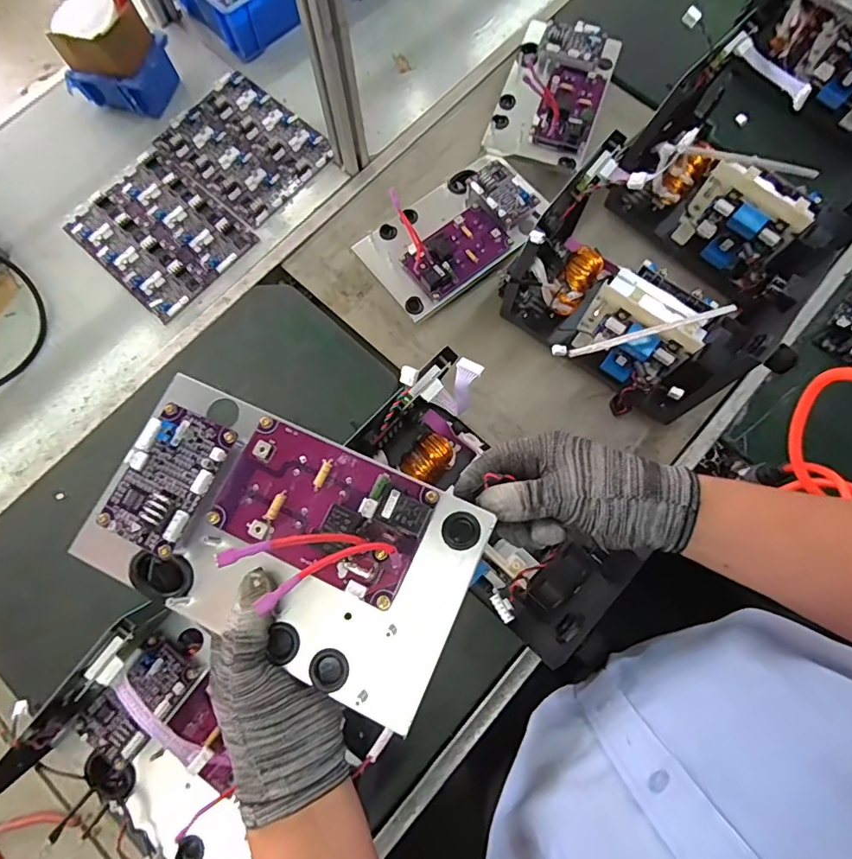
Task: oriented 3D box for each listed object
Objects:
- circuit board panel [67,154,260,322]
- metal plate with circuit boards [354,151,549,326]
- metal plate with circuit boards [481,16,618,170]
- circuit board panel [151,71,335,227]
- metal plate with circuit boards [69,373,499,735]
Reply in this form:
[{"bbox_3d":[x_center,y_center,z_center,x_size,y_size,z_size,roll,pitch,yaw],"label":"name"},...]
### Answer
[{"bbox_3d":[-0.395,-0.295,0.745,0.235,0.010,0.183,41,78,10],"label":"circuit board panel"},{"bbox_3d":[0.041,-0.273,0.685,0.249,0.042,0.160,-36,78,-10],"label":"metal plate with circuit boards"},{"bbox_3d":[0.188,-0.499,0.739,0.144,0.045,0.238,18,75,4],"label":"metal plate with circuit boards"},{"bbox_3d":[-0.283,-0.443,0.781,0.235,0.013,0.183,41,78,10],"label":"circuit board panel"},{"bbox_3d":[-0.093,0.071,0.330,0.245,0.038,0.144,25,76,7],"label":"metal plate with circuit boards"}]

